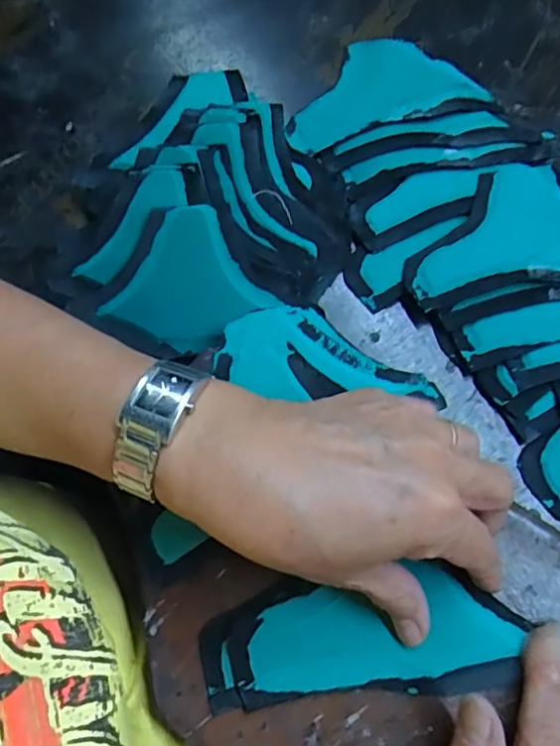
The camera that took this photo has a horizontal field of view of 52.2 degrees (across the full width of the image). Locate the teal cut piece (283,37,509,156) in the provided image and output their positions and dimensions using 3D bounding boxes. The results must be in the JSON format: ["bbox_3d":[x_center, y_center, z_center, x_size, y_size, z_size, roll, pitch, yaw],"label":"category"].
[{"bbox_3d":[0.066,-0.188,0.371,0.128,0.018,0.077,-13,71,-3],"label":"teal cut piece"}]

